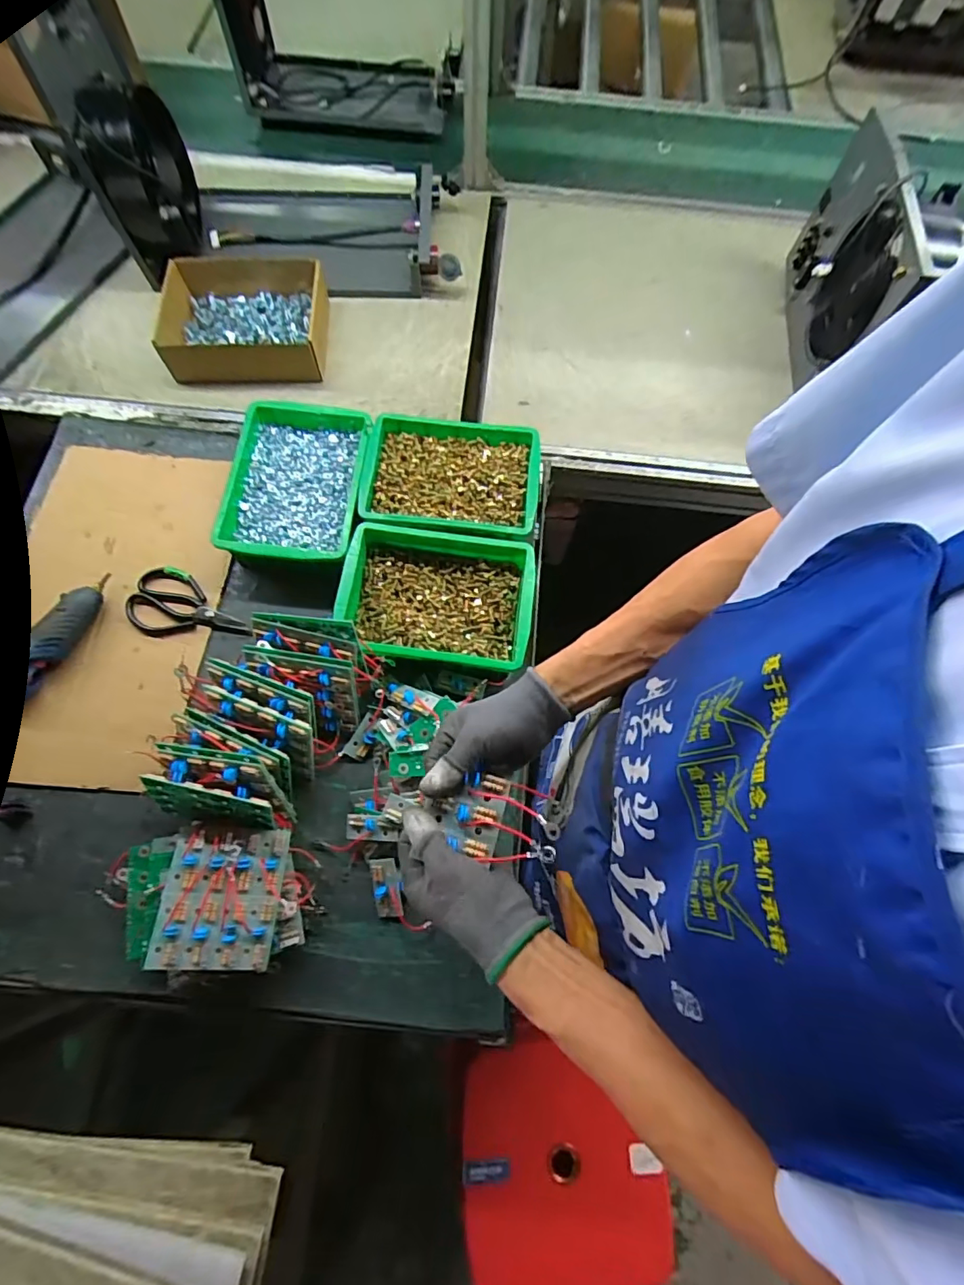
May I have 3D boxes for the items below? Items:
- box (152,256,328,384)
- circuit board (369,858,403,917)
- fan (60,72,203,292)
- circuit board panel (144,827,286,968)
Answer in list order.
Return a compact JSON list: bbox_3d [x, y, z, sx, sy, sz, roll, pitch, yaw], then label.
[{"bbox_3d":[-0.391,-0.531,0.867,0.265,0.067,0.212,-5,69,-5],"label":"box"},{"bbox_3d":[-0.110,0.285,0.609,0.030,0.018,0.064,-11,86,-7],"label":"circuit board"},{"bbox_3d":[-0.543,-0.738,0.850,0.094,0.226,0.168,1,69,-3],"label":"fan"},{"bbox_3d":[-0.277,0.267,0.555,0.115,0.026,0.135,4,68,-1],"label":"circuit board panel"}]

